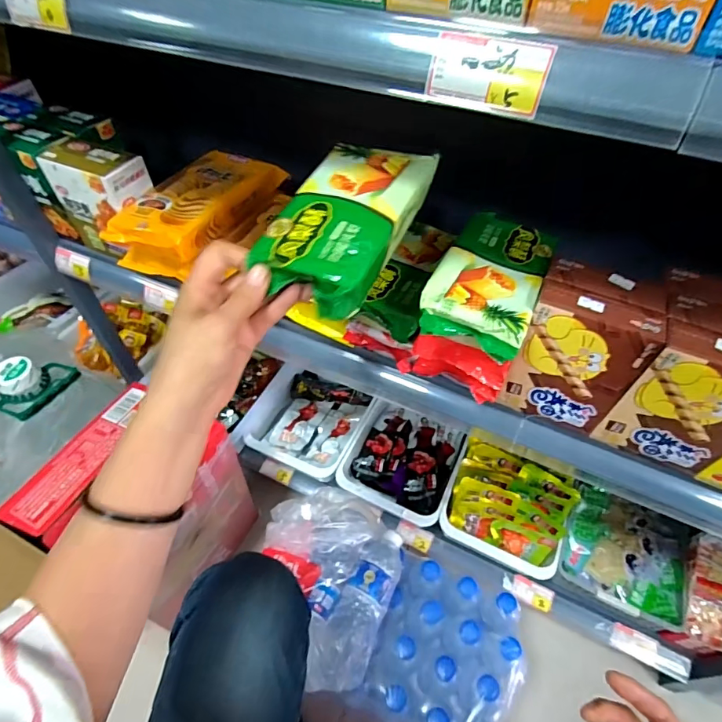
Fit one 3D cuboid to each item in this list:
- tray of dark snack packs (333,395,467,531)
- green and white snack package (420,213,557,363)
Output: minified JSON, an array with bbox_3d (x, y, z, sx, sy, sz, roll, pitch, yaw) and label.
[{"bbox_3d":[0.088,0.194,0.909,0.205,0.075,0.259,20,53,15],"label":"tray of dark snack packs"},{"bbox_3d":[0.130,-0.084,0.444,0.097,0.025,0.176,21,54,16],"label":"green and white snack package"}]

